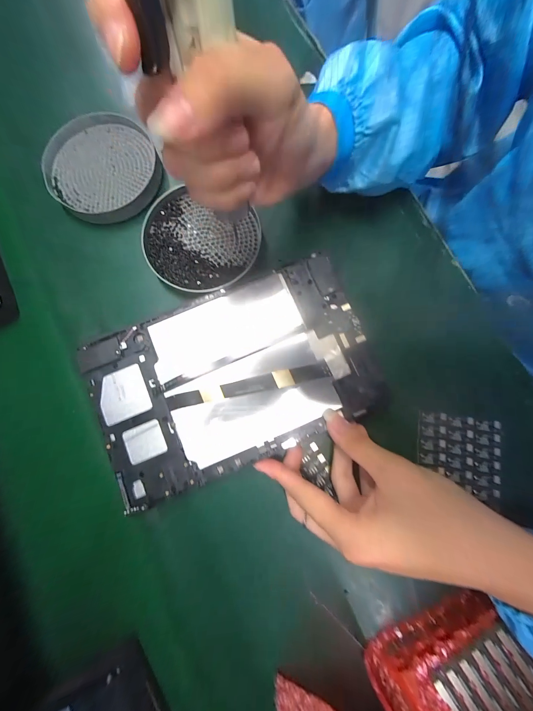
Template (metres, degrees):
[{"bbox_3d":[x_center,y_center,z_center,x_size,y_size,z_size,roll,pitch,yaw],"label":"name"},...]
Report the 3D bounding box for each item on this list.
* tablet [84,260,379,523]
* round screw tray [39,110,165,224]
[{"bbox_3d":[-0.029,0.017,0.231,0.237,0.012,0.148,-22,80,-3],"label":"tablet"},{"bbox_3d":[-0.174,-0.201,0.277,0.120,0.012,0.113,0,80,1],"label":"round screw tray"}]

